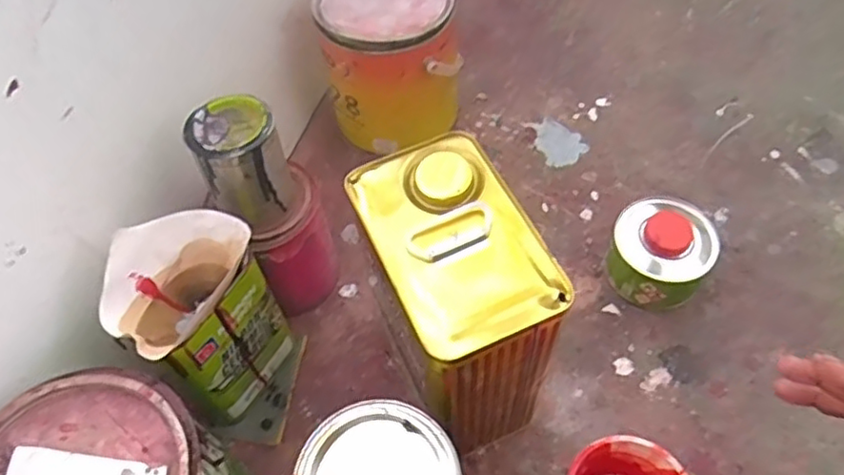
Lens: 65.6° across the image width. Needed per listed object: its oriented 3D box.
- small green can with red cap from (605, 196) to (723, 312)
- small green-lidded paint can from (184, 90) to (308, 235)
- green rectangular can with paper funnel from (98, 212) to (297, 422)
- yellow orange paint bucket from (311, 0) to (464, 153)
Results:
[{"bbox_3d":[0.247,0.013,0.677,0.098,0.075,0.100,-2,57,3],"label":"small green can with red cap"},{"bbox_3d":[-0.155,-0.063,0.583,0.077,0.100,0.081,-2,57,3],"label":"small green-lidded paint can"},{"bbox_3d":[-0.189,0.076,0.581,0.078,0.217,0.119,20,61,16],"label":"green rectangular can with paper funnel"},{"bbox_3d":[-0.039,-0.216,0.792,0.153,0.171,0.165,-2,57,3],"label":"yellow orange paint bucket"}]

